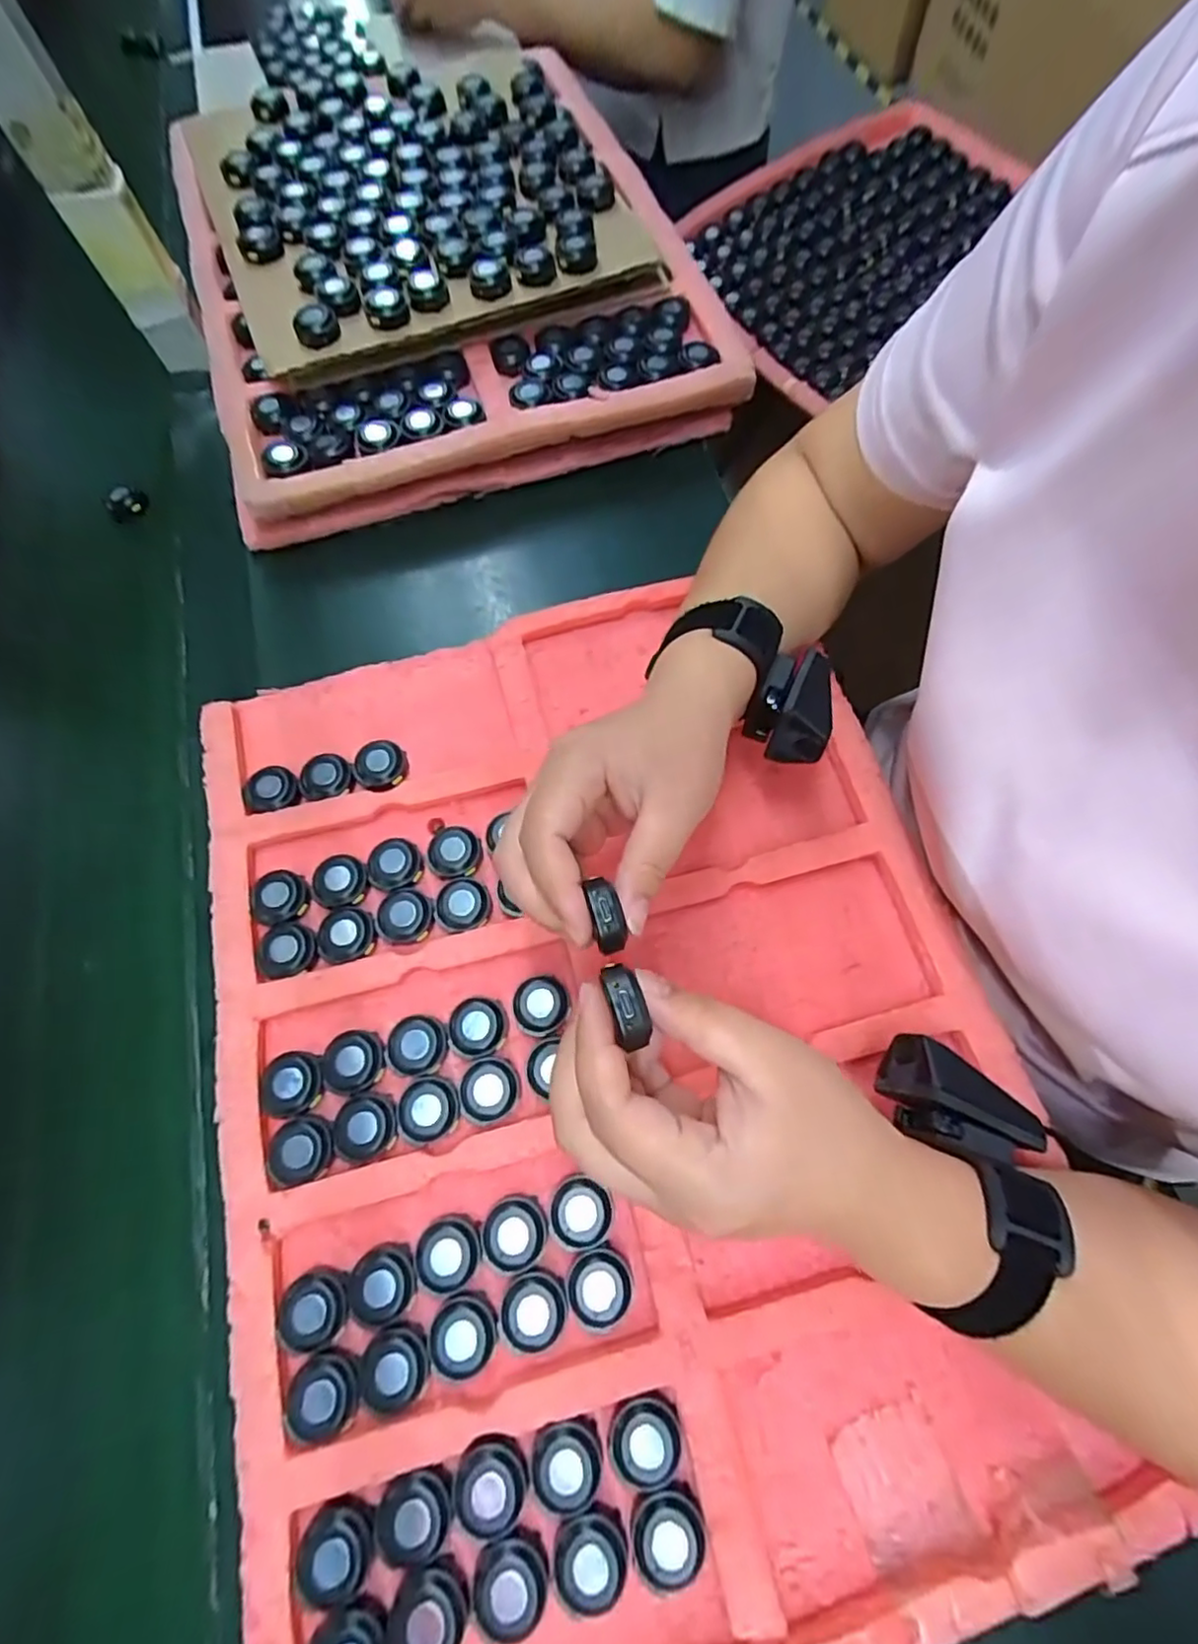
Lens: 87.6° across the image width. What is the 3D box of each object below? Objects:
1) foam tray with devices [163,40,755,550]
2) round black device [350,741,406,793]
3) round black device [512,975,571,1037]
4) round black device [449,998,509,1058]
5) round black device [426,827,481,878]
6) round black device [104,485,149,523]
[{"bbox_3d":[-0.127,-0.451,0.502,0.382,0.071,0.420,-17,70,-7],"label":"foam tray with devices"},{"bbox_3d":[-0.132,-0.035,0.372,0.036,0.007,0.031,39,73,14],"label":"round black device"},{"bbox_3d":[-0.029,0.095,0.321,0.028,0.012,0.029,0,69,0],"label":"round black device"},{"bbox_3d":[-0.062,0.105,0.320,0.029,0.009,0.029,0,69,0],"label":"round black device"},{"bbox_3d":[-0.085,0.016,0.352,0.033,0.009,0.029,5,69,2],"label":"round black device"},{"bbox_3d":[-0.371,-0.251,0.490,0.025,0.014,0.026,-1,70,4],"label":"round black device"}]

